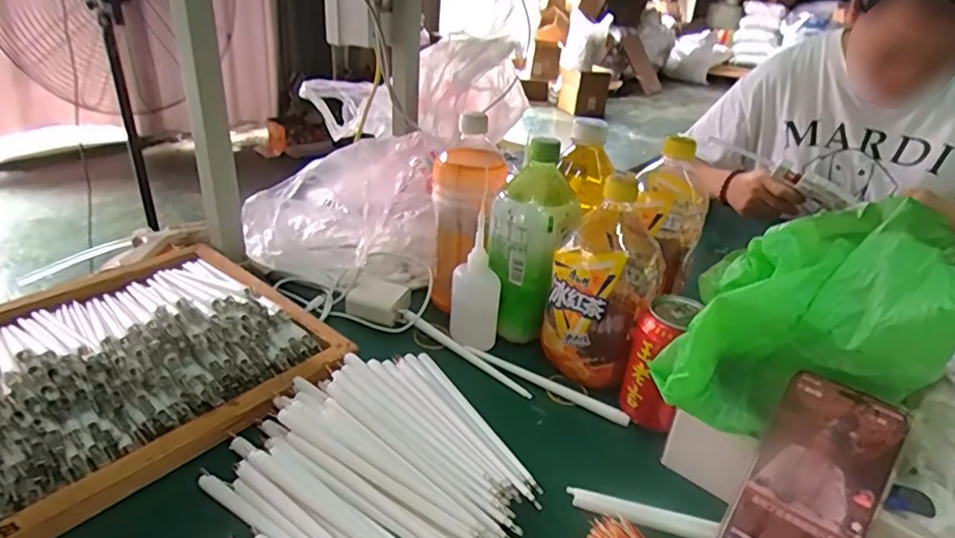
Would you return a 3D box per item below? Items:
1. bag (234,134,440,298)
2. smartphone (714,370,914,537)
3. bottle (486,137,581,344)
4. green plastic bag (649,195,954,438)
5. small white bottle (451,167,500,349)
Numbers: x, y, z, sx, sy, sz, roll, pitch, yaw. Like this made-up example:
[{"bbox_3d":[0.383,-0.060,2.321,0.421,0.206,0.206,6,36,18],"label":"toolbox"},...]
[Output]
[{"bbox_3d":[-0.163,-0.071,0.679,0.221,0.152,0.170,-2,29,-11],"label":"bag"},{"bbox_3d":[0.224,0.153,0.382,0.074,0.007,0.160,25,78,33],"label":"smartphone"},{"bbox_3d":[0.053,-0.026,0.575,0.083,0.199,0.072,7,28,6],"label":"bottle"},{"bbox_3d":[0.224,0.044,0.396,0.163,0.168,0.094,20,32,27],"label":"green plastic bag"},{"bbox_3d":[-0.001,0.009,0.573,0.047,0.162,0.029,3,28,-3],"label":"small white bottle"}]

